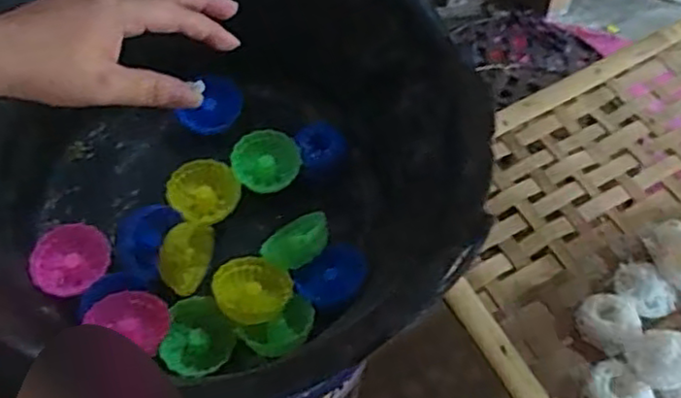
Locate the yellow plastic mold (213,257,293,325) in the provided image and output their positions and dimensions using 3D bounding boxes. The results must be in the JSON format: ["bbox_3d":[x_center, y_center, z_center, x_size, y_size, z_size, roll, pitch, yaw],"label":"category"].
[{"bbox_3d":[-0.071,0.073,0.541,0.058,0.021,0.058,0,53,0],"label":"yellow plastic mold"}]

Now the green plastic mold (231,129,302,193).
[{"bbox_3d":[-0.068,-0.035,0.616,0.060,0.018,0.056,-10,95,-3],"label":"green plastic mold"}]

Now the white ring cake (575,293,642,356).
[{"bbox_3d":[0.232,0.108,0.588,0.049,0.023,0.048,0,53,0],"label":"white ring cake"}]

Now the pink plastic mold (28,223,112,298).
[{"bbox_3d":[-0.223,0.049,0.567,0.059,0.027,0.055,-24,96,-8],"label":"pink plastic mold"}]

